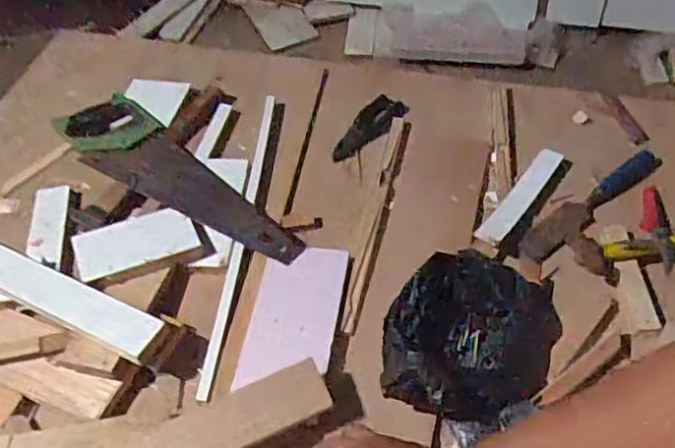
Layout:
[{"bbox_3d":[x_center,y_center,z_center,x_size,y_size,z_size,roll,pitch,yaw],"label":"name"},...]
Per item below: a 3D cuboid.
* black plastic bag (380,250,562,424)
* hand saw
[{"bbox_3d":[0.152,0.116,0.706,0.169,0.059,0.212,19,54,17],"label":"black plastic bag"},{"bbox_3d":[-0.229,-0.067,0.893,0.436,0.034,0.115,32,59,25],"label":"hand saw"}]

